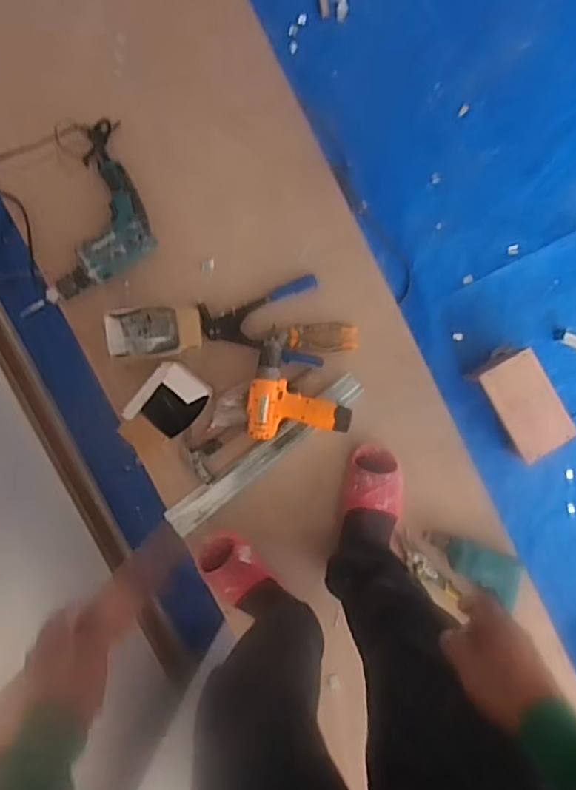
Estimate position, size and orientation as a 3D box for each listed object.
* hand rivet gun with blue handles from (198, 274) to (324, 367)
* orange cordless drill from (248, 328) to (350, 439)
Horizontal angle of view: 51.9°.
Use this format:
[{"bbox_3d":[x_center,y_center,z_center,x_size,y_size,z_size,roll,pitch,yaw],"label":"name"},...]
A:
[{"bbox_3d":[-0.054,-0.140,1.162,0.229,0.033,0.173,-3,97,2],"label":"hand rivet gun with blue handles"},{"bbox_3d":[0.019,-0.019,1.154,0.198,0.060,0.203,-2,95,0],"label":"orange cordless drill"}]

